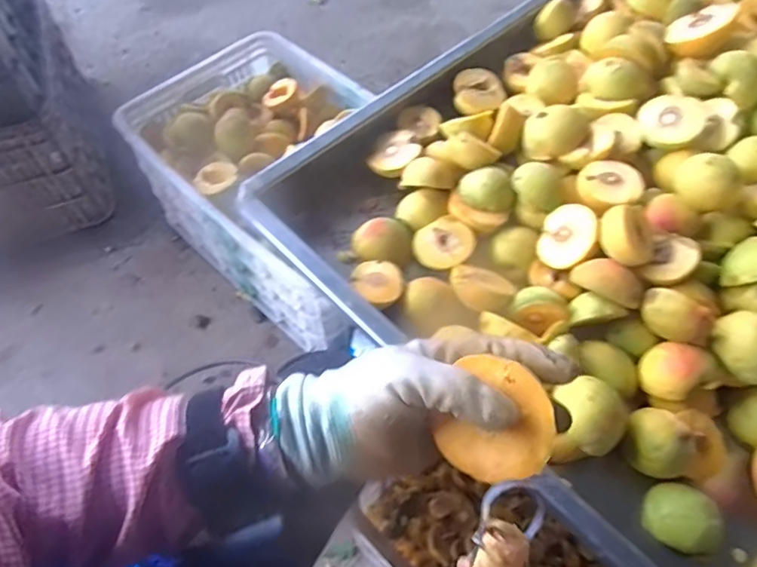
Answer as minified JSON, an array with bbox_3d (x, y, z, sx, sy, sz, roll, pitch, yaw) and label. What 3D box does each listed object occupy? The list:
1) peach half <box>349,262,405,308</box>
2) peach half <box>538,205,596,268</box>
[{"bbox_3d":[0.000,0.003,0.538,0.051,0.031,0.046,39,66,20],"label":"peach half"},{"bbox_3d":[0.196,-0.046,0.539,0.030,0.064,0.064,14,25,-37],"label":"peach half"}]

